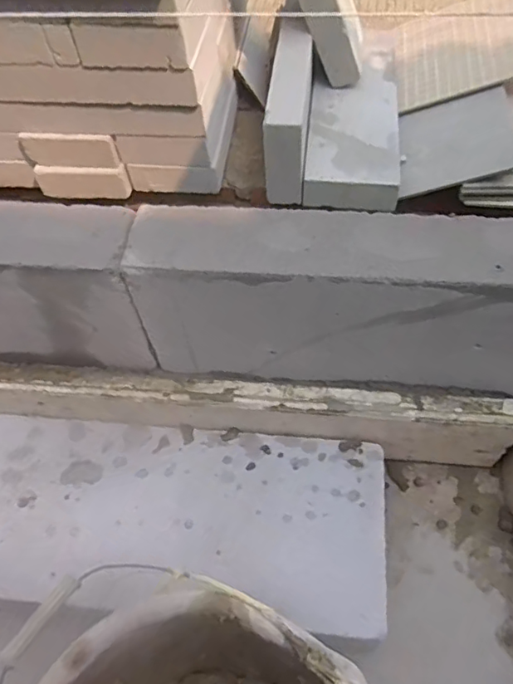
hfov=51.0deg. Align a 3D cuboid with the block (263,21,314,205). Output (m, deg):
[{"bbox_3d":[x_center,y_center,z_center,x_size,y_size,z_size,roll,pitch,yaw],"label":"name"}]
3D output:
[{"bbox_3d":[0.074,-0.519,1.144,0.079,0.132,0.395,3,56,6],"label":"block"}]

